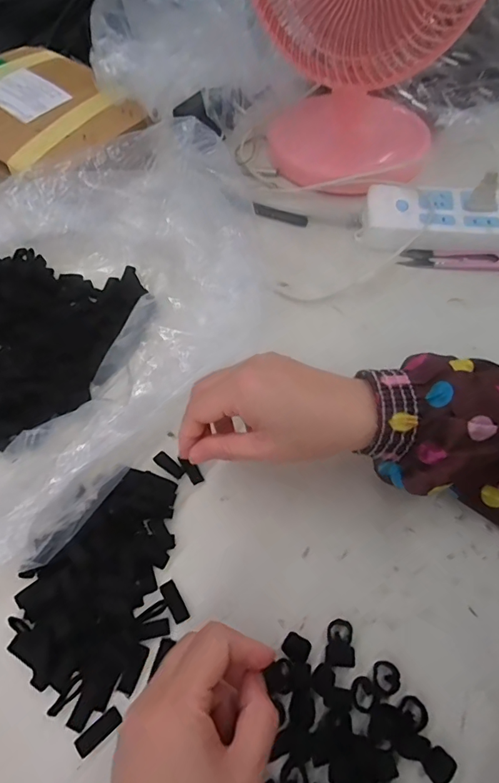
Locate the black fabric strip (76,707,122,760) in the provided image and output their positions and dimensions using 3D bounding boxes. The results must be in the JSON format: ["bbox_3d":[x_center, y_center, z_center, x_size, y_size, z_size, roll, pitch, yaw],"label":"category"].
[{"bbox_3d":[-0.085,0.193,0.258,0.026,0.005,0.010,-39,65,-21],"label":"black fabric strip"}]

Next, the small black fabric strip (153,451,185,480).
[{"bbox_3d":[-0.061,0.055,0.342,0.027,0.004,0.010,38,65,22],"label":"small black fabric strip"}]

